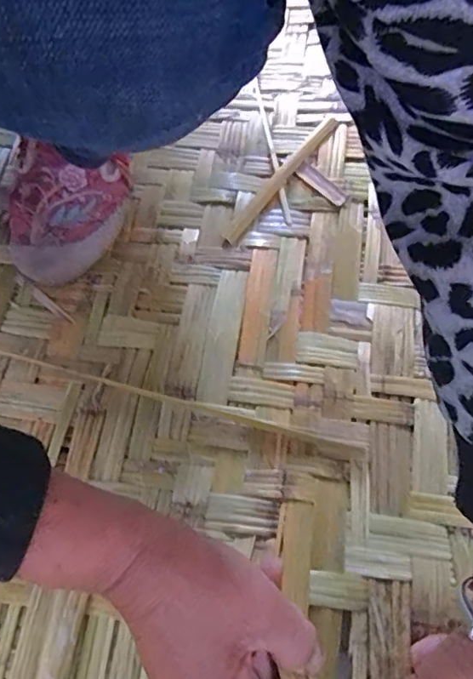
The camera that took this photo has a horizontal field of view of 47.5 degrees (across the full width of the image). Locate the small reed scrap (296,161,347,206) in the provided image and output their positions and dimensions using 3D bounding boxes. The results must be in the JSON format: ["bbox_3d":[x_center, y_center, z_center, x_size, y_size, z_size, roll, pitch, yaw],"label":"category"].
[{"bbox_3d":[0.071,-0.134,0.462,0.015,0.004,0.057,-36,64,-8],"label":"small reed scrap"}]

